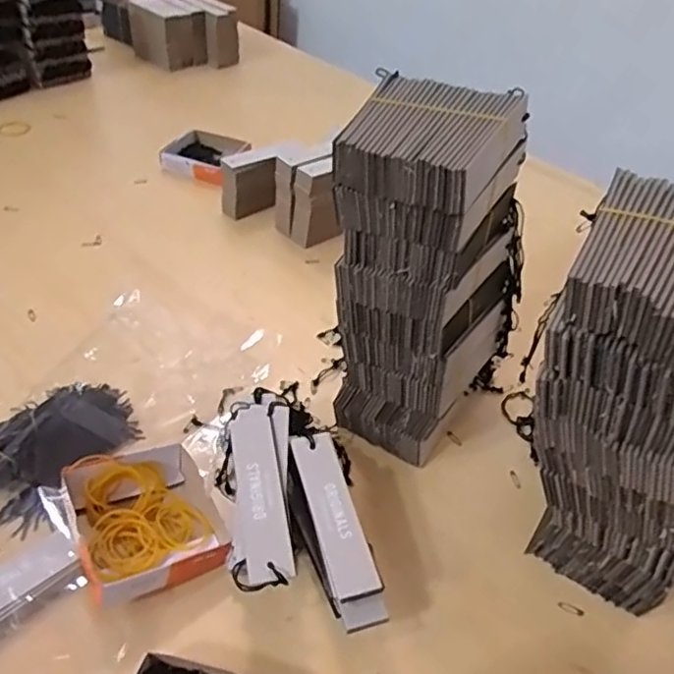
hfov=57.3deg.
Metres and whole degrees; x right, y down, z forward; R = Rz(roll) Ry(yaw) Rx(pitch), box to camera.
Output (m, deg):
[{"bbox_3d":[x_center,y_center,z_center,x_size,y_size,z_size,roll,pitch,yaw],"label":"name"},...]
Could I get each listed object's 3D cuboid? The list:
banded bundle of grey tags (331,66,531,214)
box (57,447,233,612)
[{"bbox_3d":[0.071,-0.142,0.445,0.114,0.044,0.130,17,42,13],"label":"banded bundle of grey tags"},{"bbox_3d":[-0.149,0.138,0.484,0.105,0.042,0.112,-19,47,-26],"label":"box"}]

